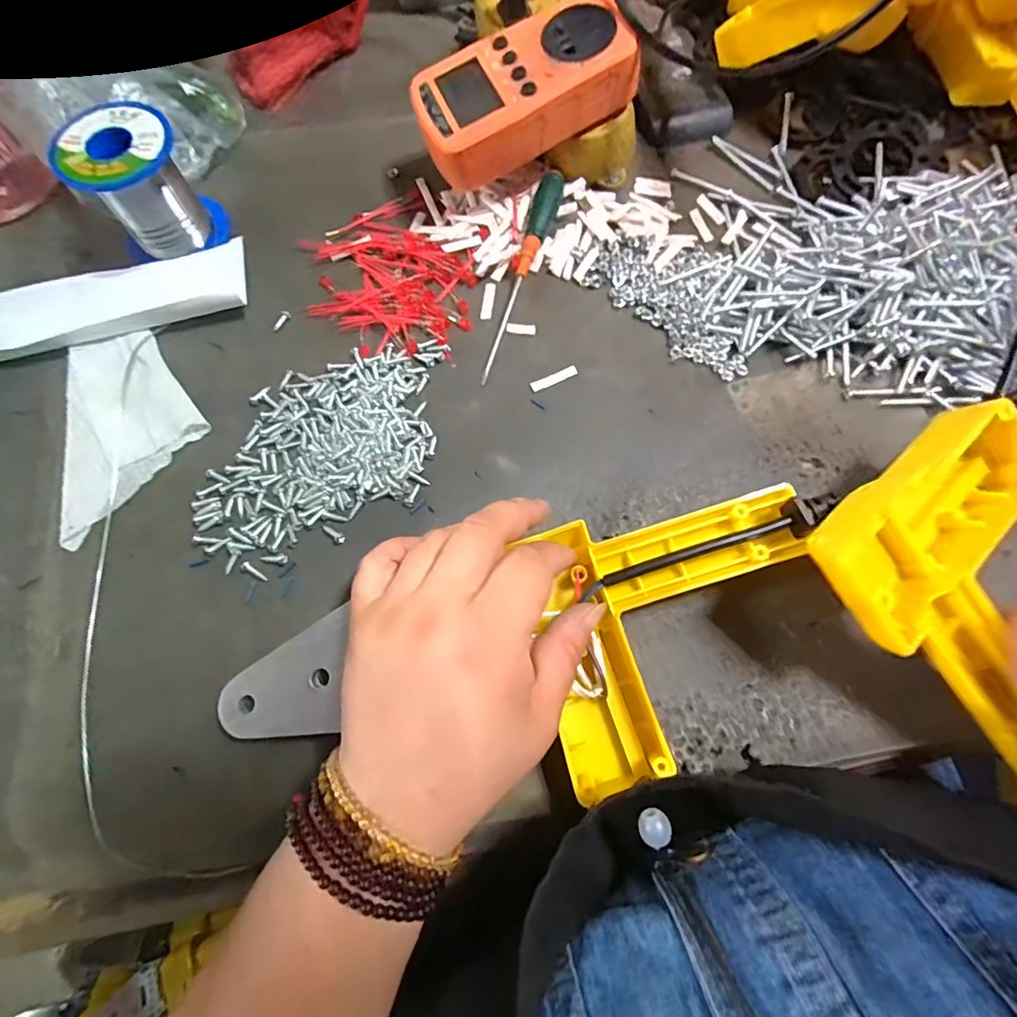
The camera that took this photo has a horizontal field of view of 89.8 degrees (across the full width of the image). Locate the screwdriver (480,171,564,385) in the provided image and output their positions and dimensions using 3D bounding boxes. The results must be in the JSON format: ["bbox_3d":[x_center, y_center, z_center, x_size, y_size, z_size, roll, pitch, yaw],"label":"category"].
[{"bbox_3d":[0.008,-0.144,0.313,0.013,0.021,0.144,17,73,7],"label":"screwdriver"}]

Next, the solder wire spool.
[{"bbox_3d":[-0.223,-0.199,0.314,0.063,0.059,0.063,0,71,1],"label":"solder wire spool"}]

